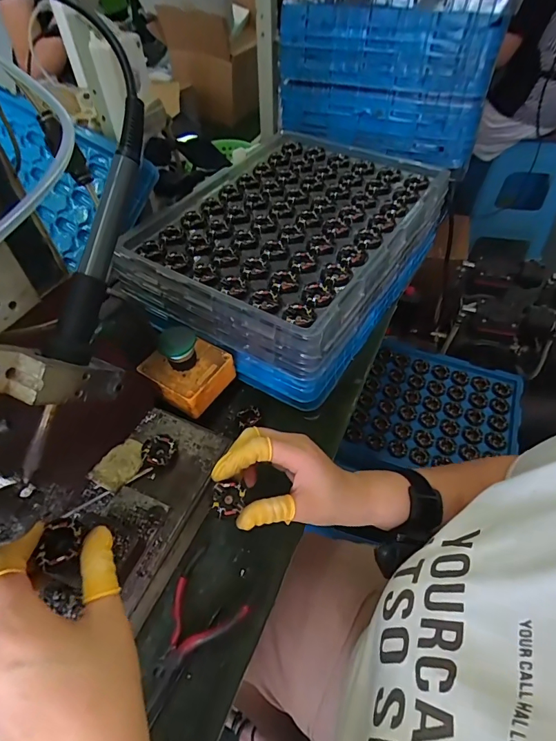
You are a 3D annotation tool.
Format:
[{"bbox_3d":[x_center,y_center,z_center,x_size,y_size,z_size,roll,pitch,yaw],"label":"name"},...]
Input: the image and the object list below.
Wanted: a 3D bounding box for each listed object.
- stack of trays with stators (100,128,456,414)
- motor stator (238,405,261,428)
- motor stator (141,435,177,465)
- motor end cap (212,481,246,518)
[{"bbox_3d":[0.016,-0.168,0.537,0.289,0.098,0.372,27,57,20],"label":"stack of trays with stators"},{"bbox_3d":[-0.032,0.049,0.448,0.024,0.010,0.028,-9,52,-6],"label":"motor stator"},{"bbox_3d":[-0.108,0.074,0.372,0.028,0.013,0.027,0,51,0],"label":"motor stator"},{"bbox_3d":[-0.039,0.102,0.322,0.024,0.009,0.026,0,51,0],"label":"motor end cap"}]

